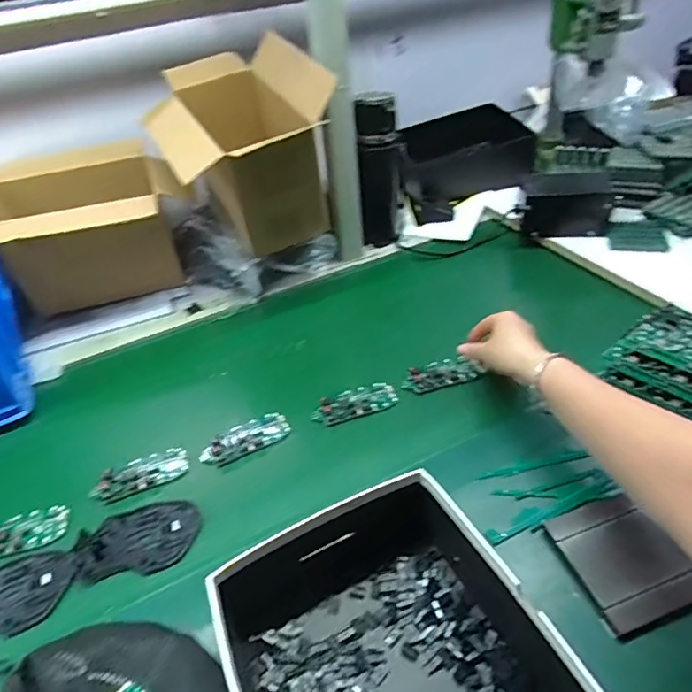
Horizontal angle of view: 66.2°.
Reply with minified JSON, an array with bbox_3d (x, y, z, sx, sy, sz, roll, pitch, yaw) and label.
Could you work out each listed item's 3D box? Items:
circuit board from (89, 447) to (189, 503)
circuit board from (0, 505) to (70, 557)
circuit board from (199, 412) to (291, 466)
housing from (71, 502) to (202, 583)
[{"bbox_3d":[-0.225,0.135,0.579,0.097,0.013,0.052,-19,40,-15],"label":"circuit board"},{"bbox_3d":[-0.331,0.187,0.534,0.097,0.007,0.047,-14,39,-9],"label":"circuit board"},{"bbox_3d":[-0.114,0.105,0.602,0.100,0.010,0.042,-25,42,-22],"label":"circuit board"},{"bbox_3d":[-0.202,0.187,0.520,0.112,0.010,0.073,-9,39,-4],"label":"housing"}]

